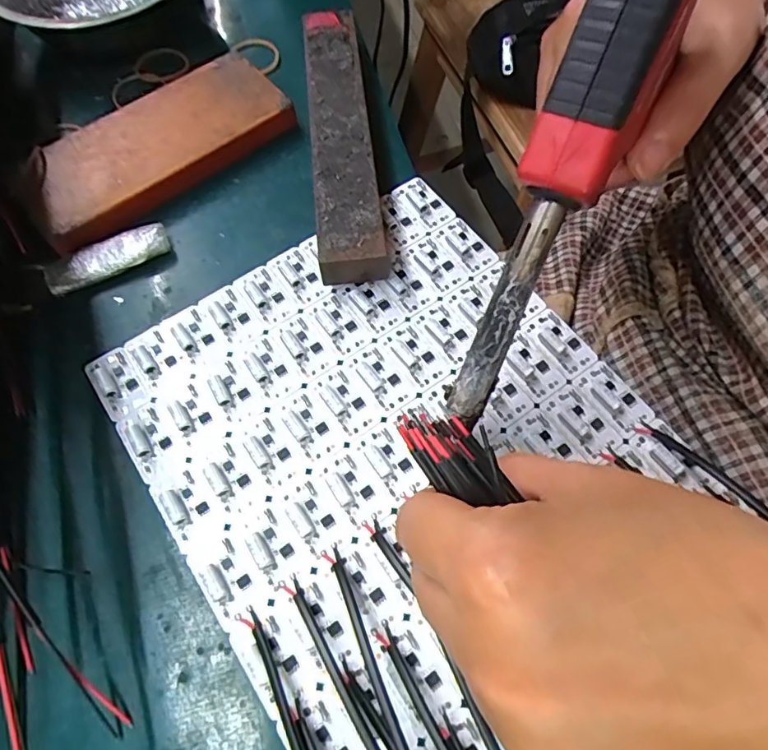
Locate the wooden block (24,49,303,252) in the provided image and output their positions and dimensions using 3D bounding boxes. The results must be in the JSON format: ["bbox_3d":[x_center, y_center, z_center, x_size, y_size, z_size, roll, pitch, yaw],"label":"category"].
[{"bbox_3d":[-0.125,-0.125,0.295,0.147,0.023,0.061,-40,71,-16],"label":"wooden block"}]

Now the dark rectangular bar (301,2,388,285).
[{"bbox_3d":[-0.025,-0.128,0.292,0.031,0.029,0.182,-7,65,-2],"label":"dark rectangular bar"}]

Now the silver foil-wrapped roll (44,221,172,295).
[{"bbox_3d":[-0.140,-0.059,0.270,0.062,0.013,0.019,-22,67,-9],"label":"silver foil-wrapped roll"}]

